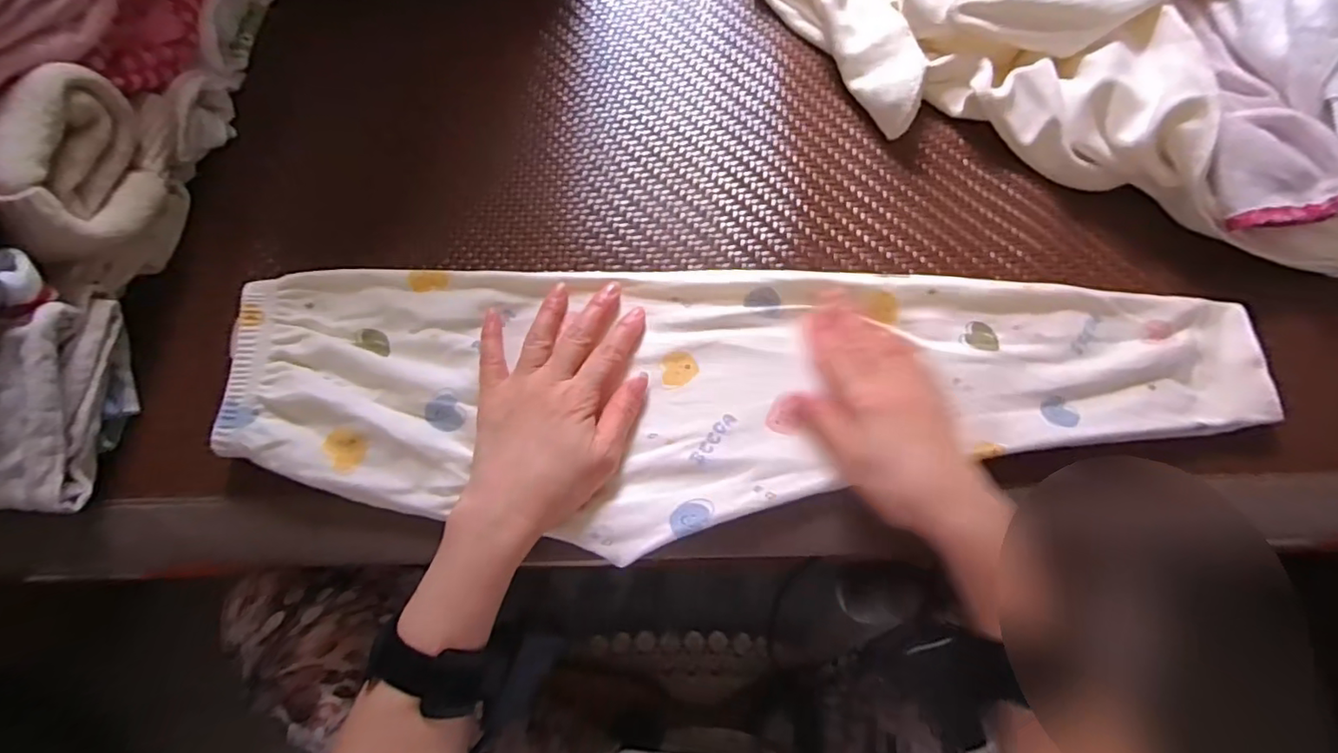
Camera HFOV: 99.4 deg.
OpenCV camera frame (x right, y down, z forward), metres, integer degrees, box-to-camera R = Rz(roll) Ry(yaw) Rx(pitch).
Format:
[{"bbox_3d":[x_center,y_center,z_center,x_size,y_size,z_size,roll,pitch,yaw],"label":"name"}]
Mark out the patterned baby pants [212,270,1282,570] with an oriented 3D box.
[{"bbox_3d":[0.066,0.009,0.377,0.663,0.030,0.188,-1,71,-4],"label":"patterned baby pants"}]

